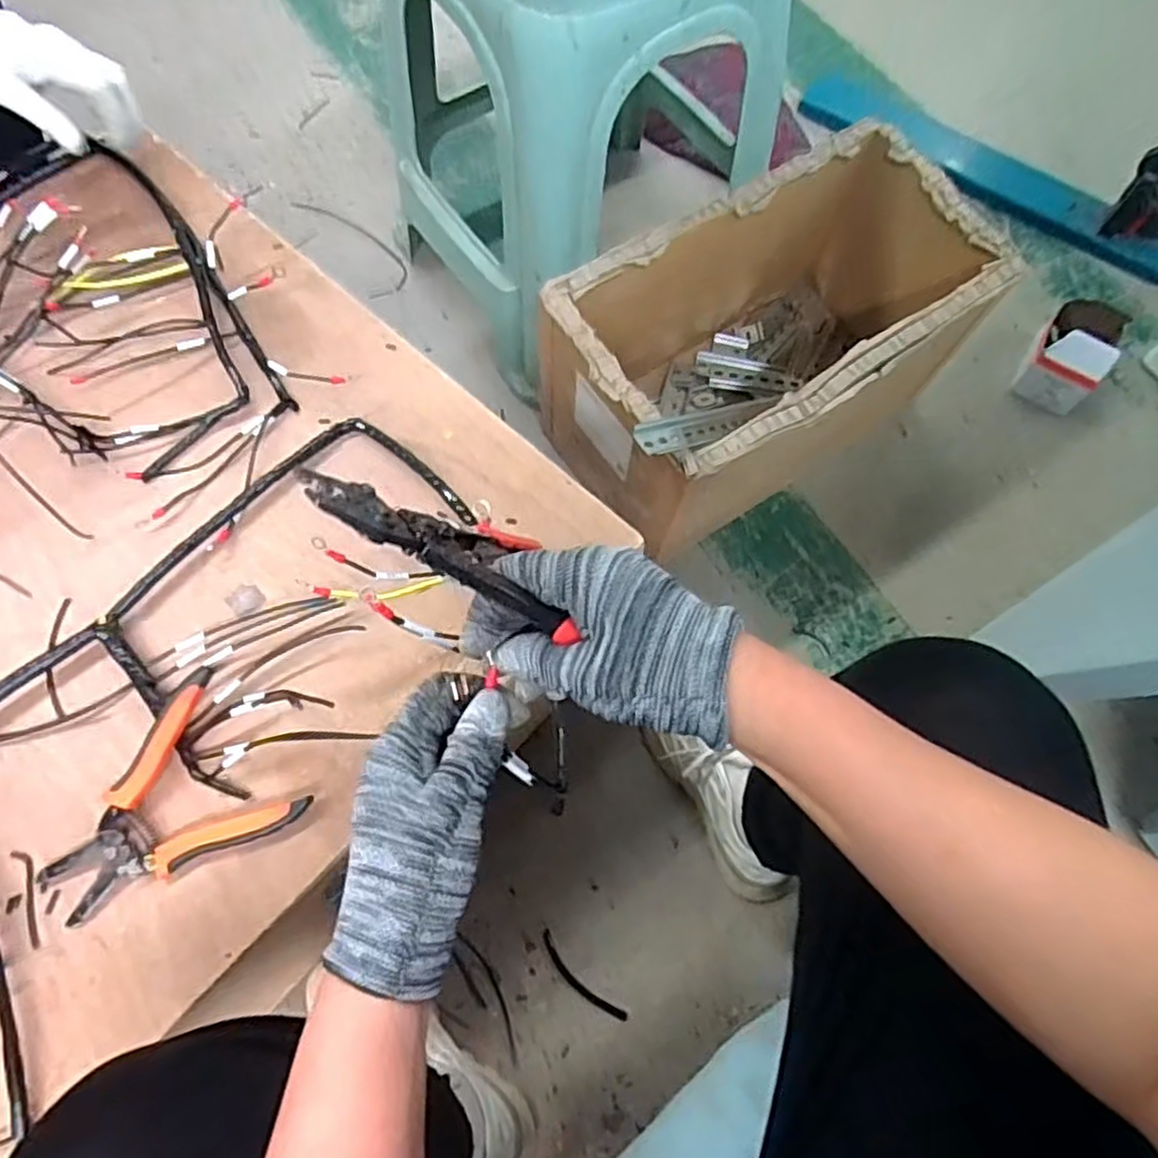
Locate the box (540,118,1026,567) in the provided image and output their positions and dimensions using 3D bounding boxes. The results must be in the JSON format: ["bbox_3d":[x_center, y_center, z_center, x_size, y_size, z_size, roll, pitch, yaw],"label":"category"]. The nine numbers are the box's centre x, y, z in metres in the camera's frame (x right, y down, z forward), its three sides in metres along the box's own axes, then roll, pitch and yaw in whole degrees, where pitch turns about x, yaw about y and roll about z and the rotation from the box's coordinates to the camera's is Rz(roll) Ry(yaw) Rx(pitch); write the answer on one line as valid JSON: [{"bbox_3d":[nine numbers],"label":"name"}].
[{"bbox_3d":[0.204,-0.251,0.857,0.443,0.262,0.246,-33,74,-13],"label":"box"}]

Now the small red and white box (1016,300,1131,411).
[{"bbox_3d":[0.648,-0.298,0.974,0.088,0.114,0.105,36,72,10],"label":"small red and white box"}]

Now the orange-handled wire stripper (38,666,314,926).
[{"bbox_3d":[-0.273,0.158,0.490,0.154,0.020,0.119,-43,77,-16],"label":"orange-handled wire stripper"}]

